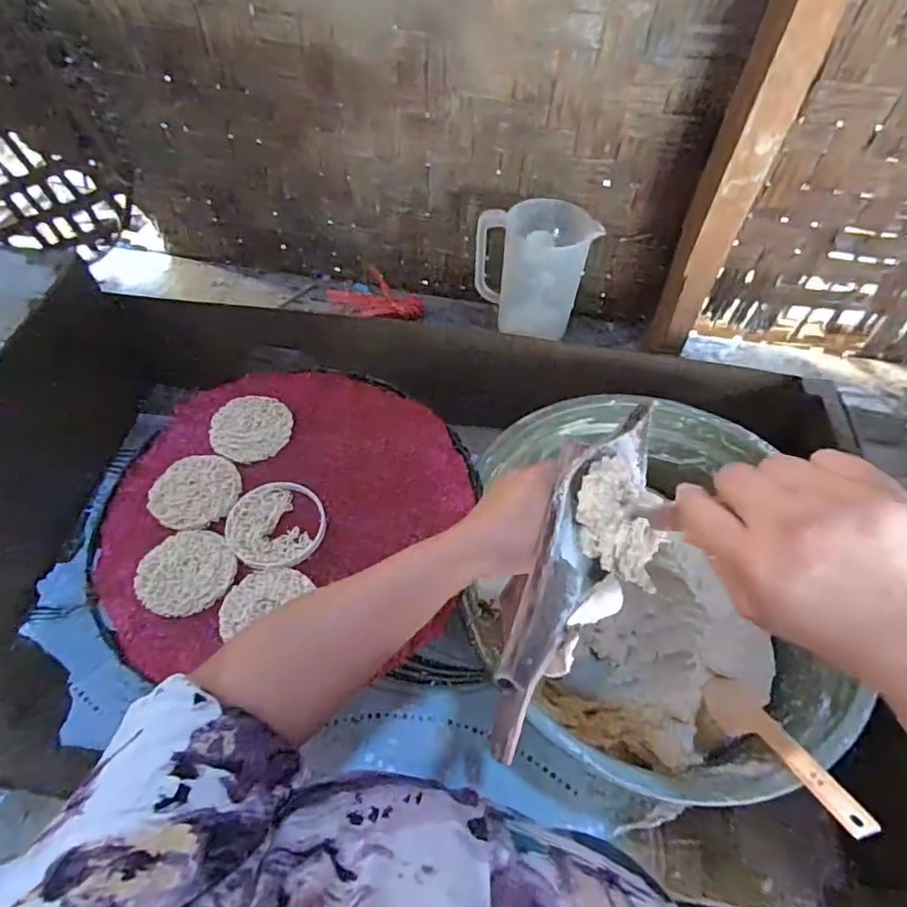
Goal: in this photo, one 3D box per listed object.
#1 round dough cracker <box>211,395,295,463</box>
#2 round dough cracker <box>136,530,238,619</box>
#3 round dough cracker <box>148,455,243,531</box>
[{"bbox_3d":[-0.209,-0.027,0.599,0.079,0.010,0.078,1,54,-2],"label":"round dough cracker"},{"bbox_3d":[-0.233,0.102,0.505,0.077,0.005,0.078,1,54,-2],"label":"round dough cracker"},{"bbox_3d":[-0.246,0.035,0.553,0.079,0.006,0.077,1,54,-2],"label":"round dough cracker"}]

